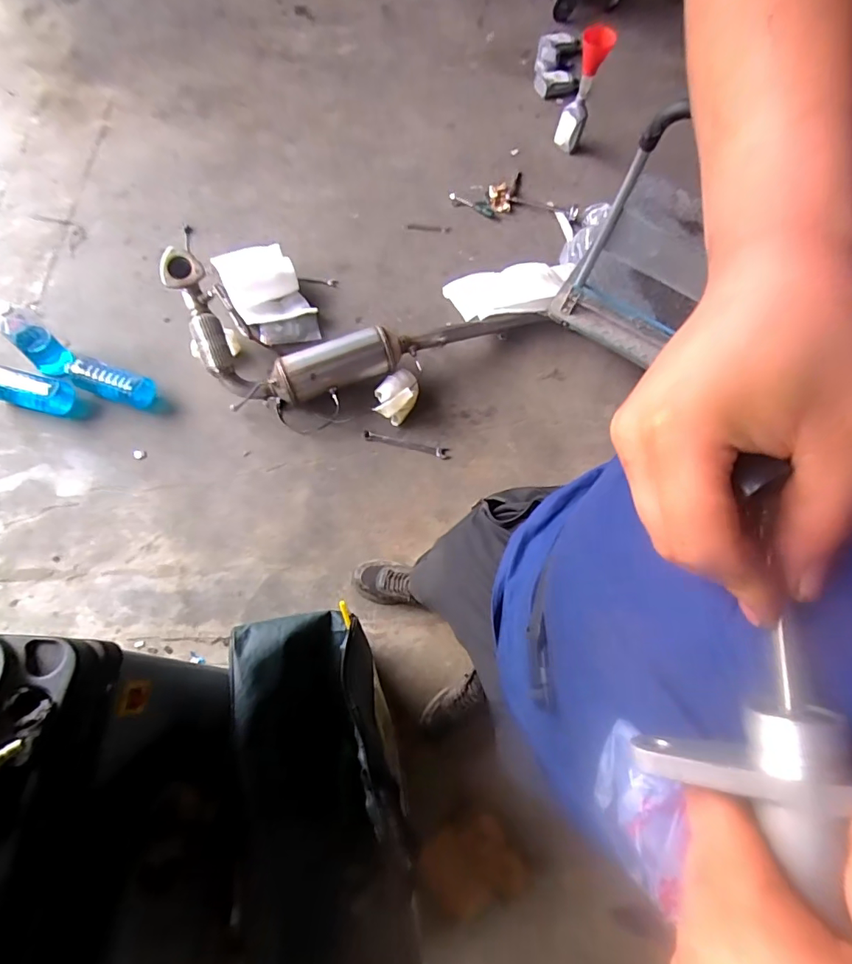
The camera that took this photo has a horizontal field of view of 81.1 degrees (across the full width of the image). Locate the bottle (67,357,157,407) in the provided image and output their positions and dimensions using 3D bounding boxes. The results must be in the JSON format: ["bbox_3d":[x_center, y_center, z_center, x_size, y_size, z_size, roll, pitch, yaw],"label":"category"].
[{"bbox_3d":[-0.994,-0.317,1.564,0.280,0.072,0.099,21,66,3],"label":"bottle"}]

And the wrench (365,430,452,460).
[{"bbox_3d":[-0.057,-0.115,1.514,0.269,0.017,0.037,15,67,5],"label":"wrench"}]

